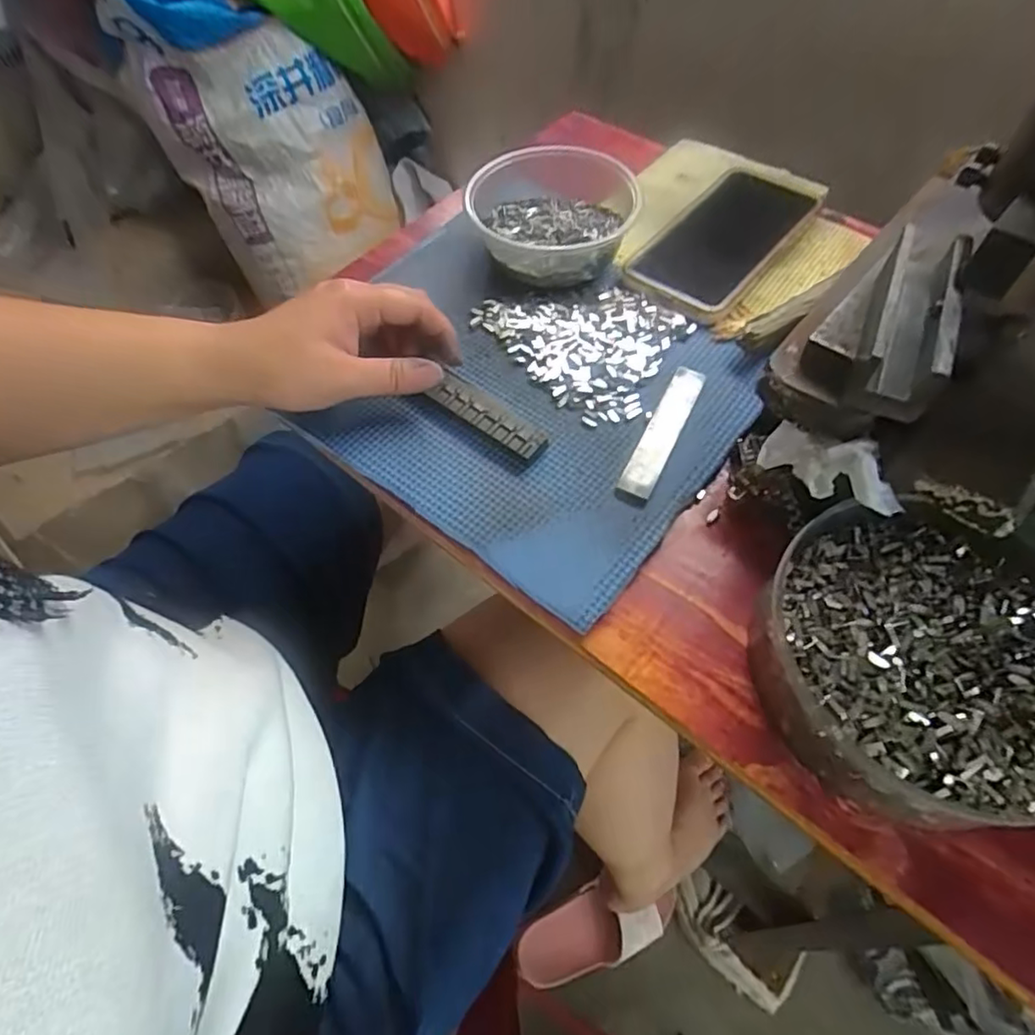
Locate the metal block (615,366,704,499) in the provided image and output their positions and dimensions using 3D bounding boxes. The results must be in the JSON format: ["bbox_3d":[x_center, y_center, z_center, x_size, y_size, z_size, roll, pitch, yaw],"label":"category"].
[{"bbox_3d":[0.082,-0.050,0.345,0.018,0.004,0.096,24,63,15],"label":"metal block"}]

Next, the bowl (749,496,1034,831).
[{"bbox_3d":[0.190,0.058,0.267,0.161,0.039,0.132,-7,59,-2],"label":"bowl"}]

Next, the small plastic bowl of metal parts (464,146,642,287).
[{"bbox_3d":[0.025,-0.207,0.410,0.107,0.037,0.107,-1,59,2],"label":"small plastic bowl of metal parts"}]

